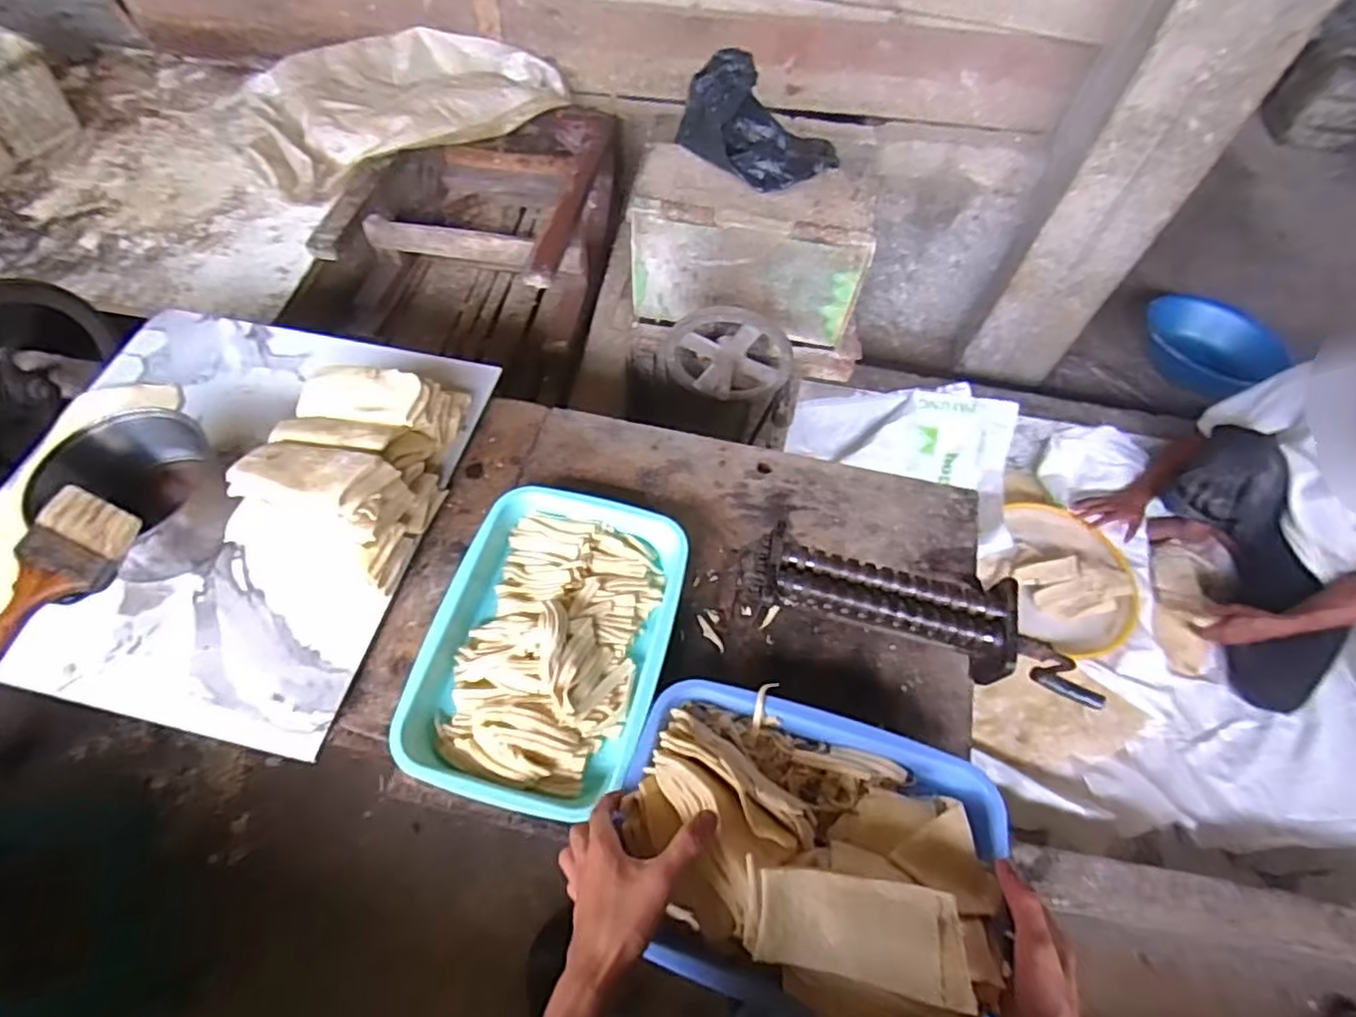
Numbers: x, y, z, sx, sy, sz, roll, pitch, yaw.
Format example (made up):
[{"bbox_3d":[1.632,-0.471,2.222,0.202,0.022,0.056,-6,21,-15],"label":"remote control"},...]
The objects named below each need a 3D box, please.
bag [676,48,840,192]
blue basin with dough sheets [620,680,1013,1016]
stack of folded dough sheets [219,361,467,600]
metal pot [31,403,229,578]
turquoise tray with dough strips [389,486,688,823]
[{"bbox_3d":[0.121,-0.564,0.988,0.215,0.093,0.188,40,67,18],"label":"bag"},{"bbox_3d":[0.106,0.264,0.541,0.299,0.095,0.229,16,61,7],"label":"blue basin with dough sheets"},{"bbox_3d":[-0.351,-0.060,0.720,0.169,0.114,0.257,9,61,3],"label":"stack of folded dough sheets"},{"bbox_3d":[-0.557,-0.002,0.718,0.153,0.115,0.154,1,61,-2],"label":"metal pot"},{"bbox_3d":[-0.126,0.123,0.674,0.228,0.047,0.317,14,61,6],"label":"turquoise tray with dough strips"}]

